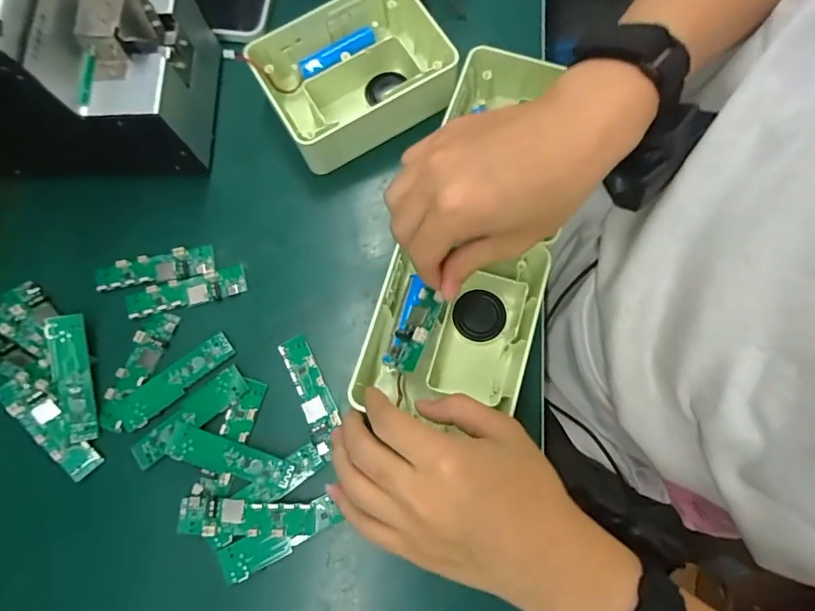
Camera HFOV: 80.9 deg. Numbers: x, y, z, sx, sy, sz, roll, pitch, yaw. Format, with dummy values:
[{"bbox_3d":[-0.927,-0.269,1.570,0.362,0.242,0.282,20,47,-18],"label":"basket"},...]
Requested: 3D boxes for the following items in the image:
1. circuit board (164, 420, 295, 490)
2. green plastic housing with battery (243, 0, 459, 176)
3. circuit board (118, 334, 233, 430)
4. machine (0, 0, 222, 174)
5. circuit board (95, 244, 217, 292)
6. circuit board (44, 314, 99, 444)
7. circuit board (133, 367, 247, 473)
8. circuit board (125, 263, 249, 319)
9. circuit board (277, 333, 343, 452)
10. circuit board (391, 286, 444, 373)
[{"bbox_3d":[-0.125,0.107,0.337,0.091,0.004,0.023,17,75,6],"label":"circuit board"},{"bbox_3d":[-0.040,-0.183,0.392,0.140,0.061,0.117,-31,76,-8],"label":"green plastic housing with battery"},{"bbox_3d":[-0.172,0.055,0.353,0.092,0.004,0.026,-34,76,-9],"label":"circuit board"},{"bbox_3d":[-0.257,-0.183,0.348,0.181,0.151,0.129,0,74,1],"label":"machine"},{"bbox_3d":[-0.201,-0.029,0.379,0.095,0.005,0.025,-12,74,-3],"label":"circuit board"},{"bbox_3d":[-0.246,0.053,0.351,0.024,0.007,0.092,-9,83,-28],"label":"circuit board"},{"bbox_3d":[-0.158,0.080,0.345,0.090,0.004,0.023,-39,77,-10],"label":"circuit board"},{"bbox_3d":[-0.173,-0.012,0.374,0.091,0.004,0.025,-13,74,-3],"label":"circuit board"},{"bbox_3d":[-0.070,0.063,0.350,0.023,0.004,0.084,-23,75,-6],"label":"circuit board"},{"bbox_3d":[0.005,0.016,0.311,0.022,0.007,0.056,12,71,40],"label":"circuit board"}]

